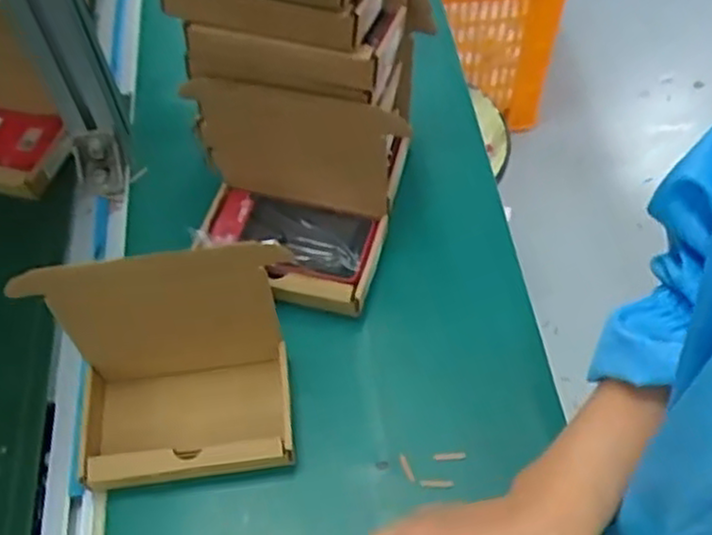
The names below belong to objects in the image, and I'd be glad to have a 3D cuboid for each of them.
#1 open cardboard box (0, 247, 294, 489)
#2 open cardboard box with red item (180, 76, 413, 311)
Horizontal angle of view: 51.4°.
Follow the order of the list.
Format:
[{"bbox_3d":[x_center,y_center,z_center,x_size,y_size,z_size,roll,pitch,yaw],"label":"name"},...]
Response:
[{"bbox_3d":[-0.110,0.067,0.446,0.133,0.126,0.088,-8,56,-4],"label":"open cardboard box"},{"bbox_3d":[-0.052,-0.048,0.516,0.141,0.116,0.097,8,57,7],"label":"open cardboard box with red item"}]

